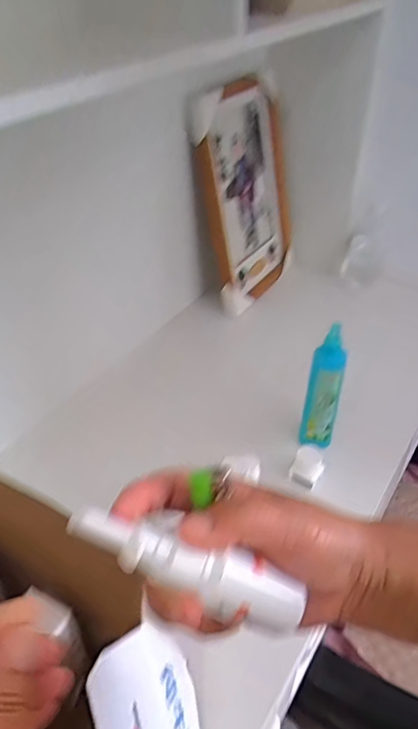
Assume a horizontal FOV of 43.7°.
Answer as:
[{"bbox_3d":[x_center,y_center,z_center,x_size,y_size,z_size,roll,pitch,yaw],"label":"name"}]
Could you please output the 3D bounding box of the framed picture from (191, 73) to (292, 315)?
[{"bbox_3d":[0.078,-0.297,0.940,0.040,0.382,0.243,18,44,34],"label":"framed picture"}]

